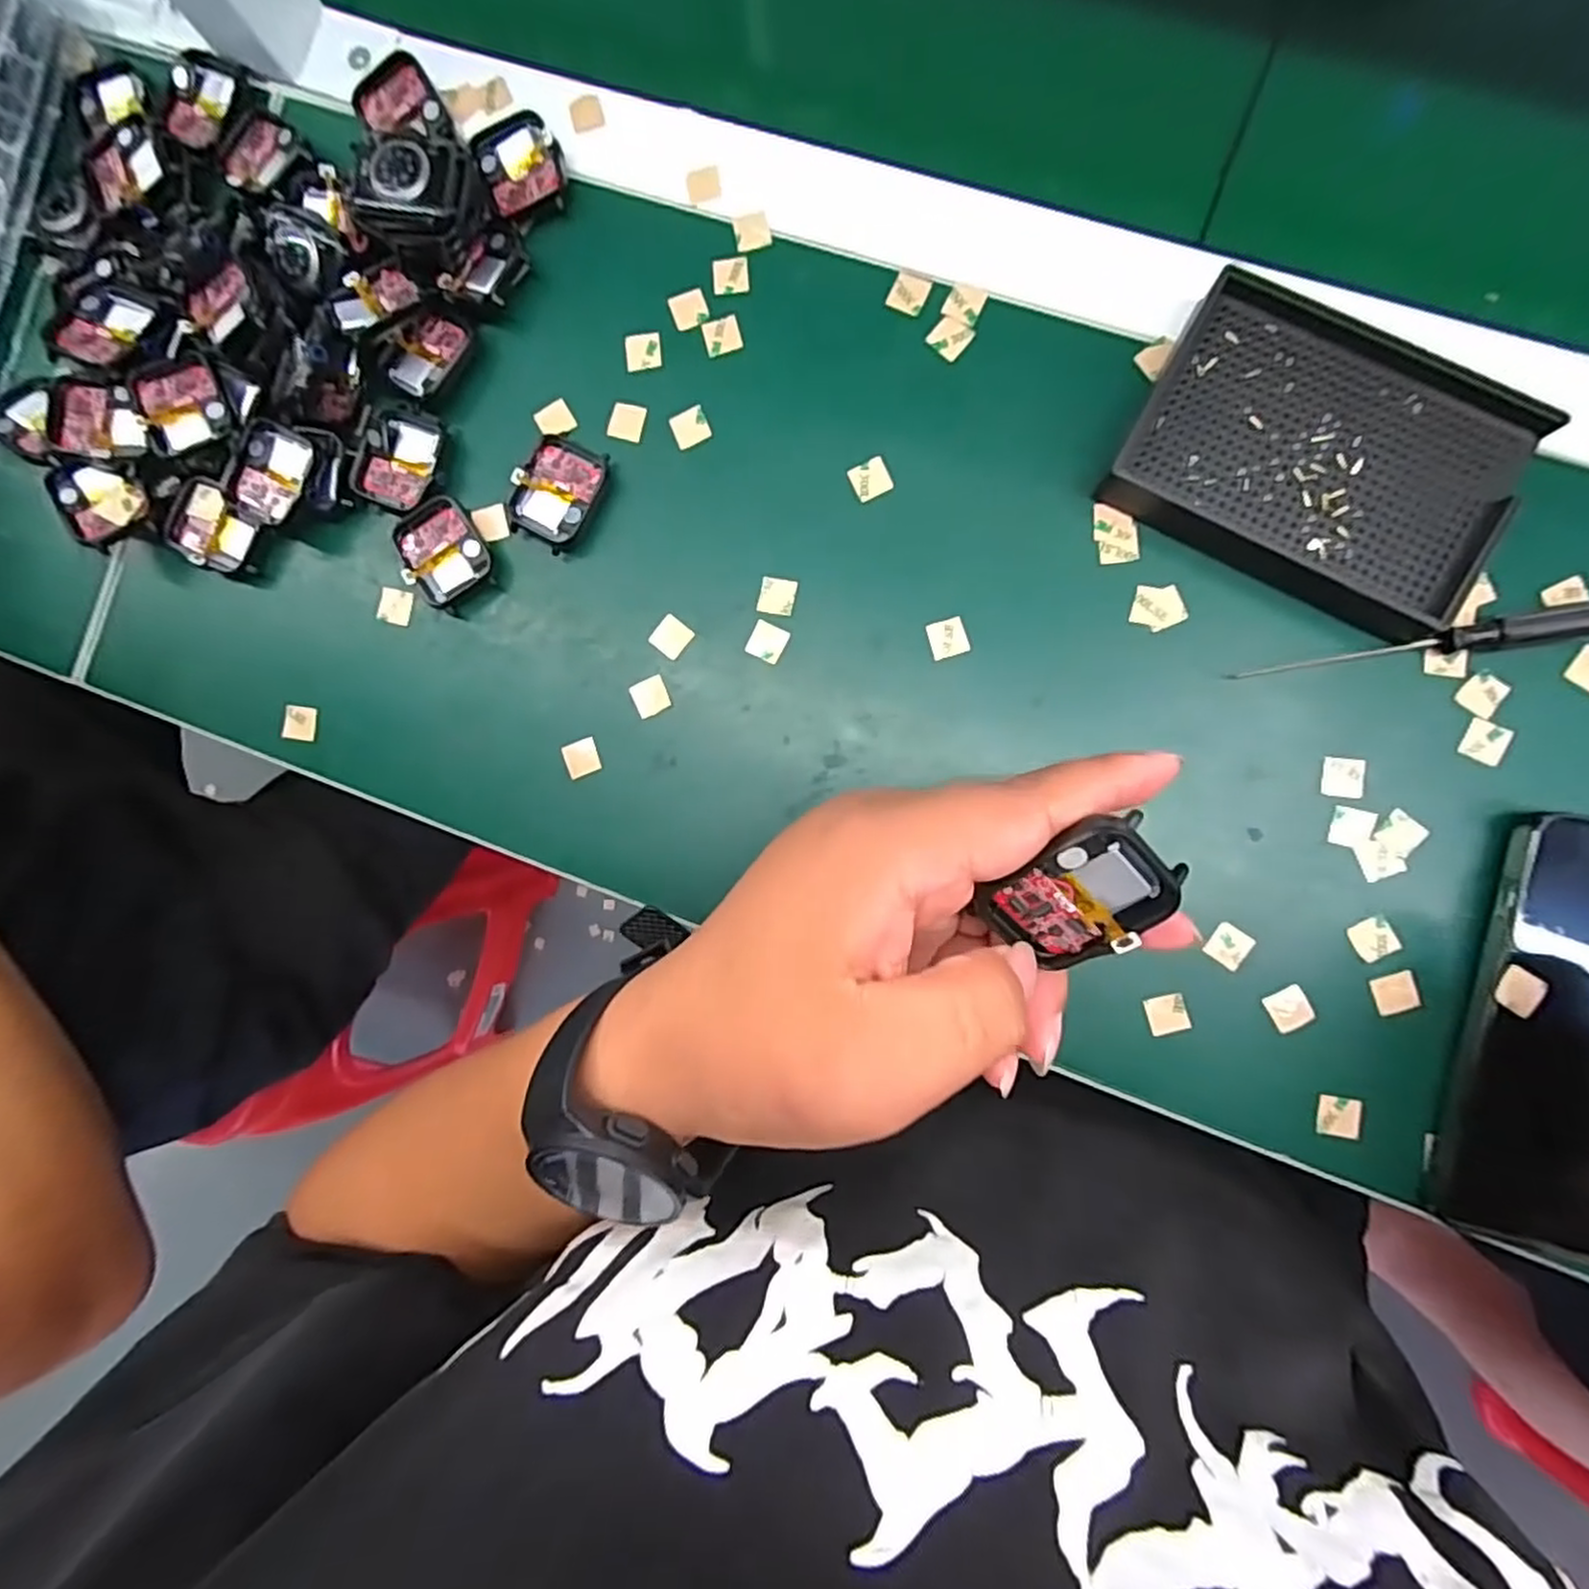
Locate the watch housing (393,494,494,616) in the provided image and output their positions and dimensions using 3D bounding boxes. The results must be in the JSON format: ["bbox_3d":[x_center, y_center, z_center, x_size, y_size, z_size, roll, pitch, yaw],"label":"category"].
[{"bbox_3d":[-0.160,-0.109,0.328,0.038,0.011,0.042,-37,87,5],"label":"watch housing"}]

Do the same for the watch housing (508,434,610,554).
[{"bbox_3d":[-0.105,-0.134,0.324,0.035,0.014,0.045,25,93,5],"label":"watch housing"}]

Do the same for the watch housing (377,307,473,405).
[{"bbox_3d":[-0.166,-0.199,0.326,0.033,0.009,0.043,38,94,4],"label":"watch housing"}]

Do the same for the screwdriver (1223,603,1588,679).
[{"bbox_3d":[0.246,-0.059,0.282,0.135,0.015,0.012,-7,90,6],"label":"screwdriver"}]

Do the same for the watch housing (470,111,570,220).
[{"bbox_3d":[-0.123,-0.282,0.326,0.036,0.009,0.043,-16,89,6],"label":"watch housing"}]

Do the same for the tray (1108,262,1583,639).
[{"bbox_3d":[0.206,-0.133,0.284,0.134,0.020,0.096,31,94,5],"label":"tray"}]

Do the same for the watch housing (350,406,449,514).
[{"bbox_3d":[-0.177,-0.151,0.326,0.039,0.006,0.042,19,93,6],"label":"watch housing"}]

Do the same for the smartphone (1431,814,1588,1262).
[{"bbox_3d":[0.302,0.093,0.275,0.081,0.017,0.160,11,92,6],"label":"smartphone"}]

